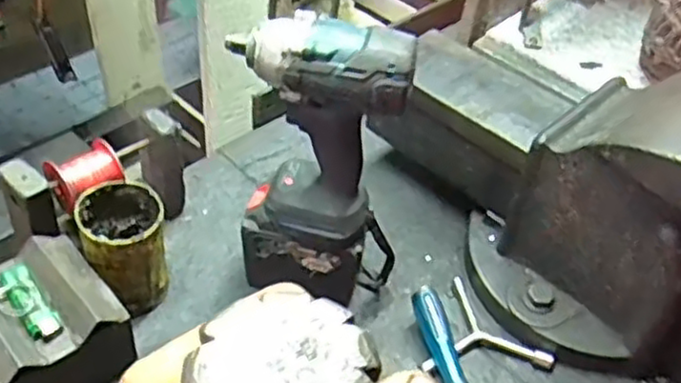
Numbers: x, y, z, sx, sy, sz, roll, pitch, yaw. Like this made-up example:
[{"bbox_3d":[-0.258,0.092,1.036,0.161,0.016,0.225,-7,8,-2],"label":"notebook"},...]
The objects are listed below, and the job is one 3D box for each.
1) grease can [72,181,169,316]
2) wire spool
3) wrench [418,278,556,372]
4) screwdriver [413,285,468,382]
[{"bbox_3d":[-0.196,0.053,0.670,0.082,0.107,0.093,-16,49,-22],"label":"grease can"},{"bbox_3d":[-0.235,-0.010,0.656,0.063,0.055,0.045,-28,54,-30],"label":"wire spool"},{"bbox_3d":[0.122,0.148,0.686,0.106,0.016,0.126,-26,53,-29],"label":"wrench"},{"bbox_3d":[0.106,0.179,0.643,0.025,0.019,0.196,-10,60,-17],"label":"screwdriver"}]

